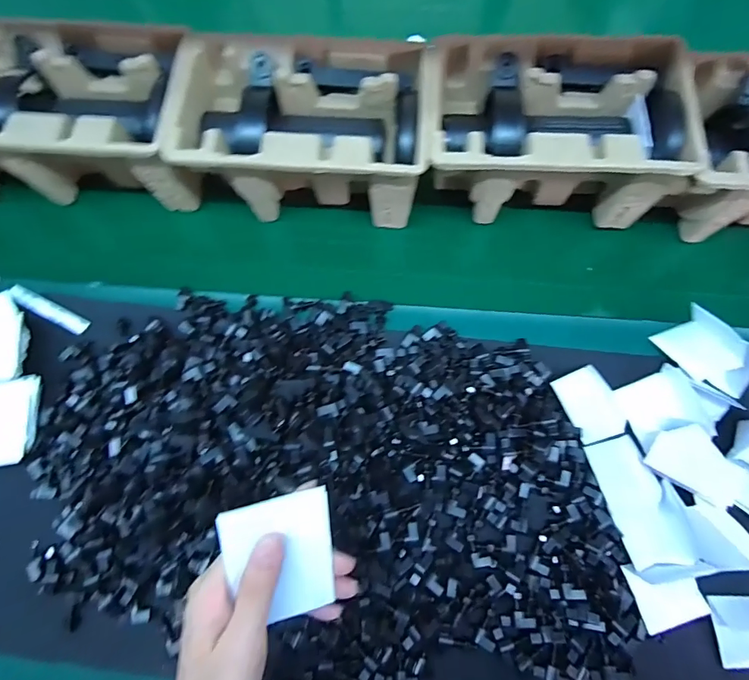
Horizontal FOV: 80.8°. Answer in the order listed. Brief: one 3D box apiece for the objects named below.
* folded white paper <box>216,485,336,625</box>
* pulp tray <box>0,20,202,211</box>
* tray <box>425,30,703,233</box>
[{"bbox_3d":[-0.054,0.129,0.257,0.060,0.004,0.081,-10,105,-21],"label":"folded white paper"},{"bbox_3d":[-0.284,-0.218,0.438,0.215,0.103,0.138,5,70,5],"label":"pulp tray"},{"bbox_3d":[0.166,-0.198,0.429,0.231,0.096,0.145,4,73,4],"label":"tray"}]

